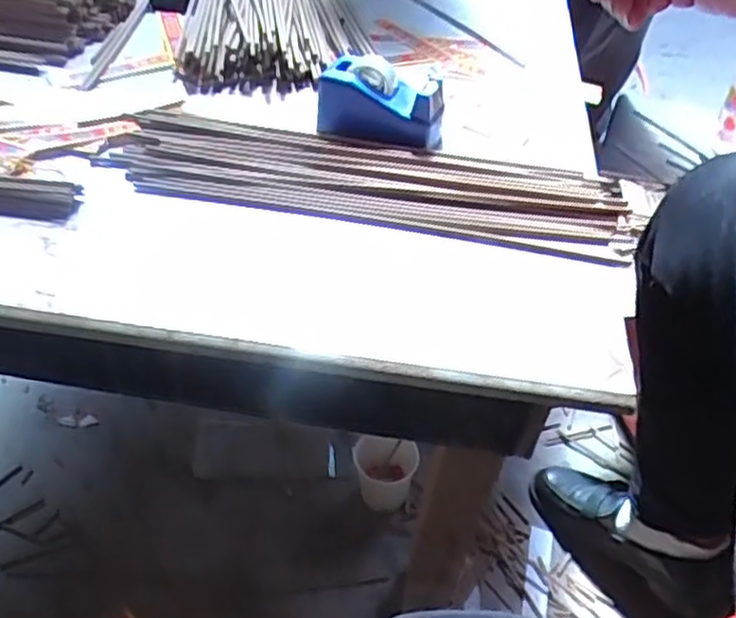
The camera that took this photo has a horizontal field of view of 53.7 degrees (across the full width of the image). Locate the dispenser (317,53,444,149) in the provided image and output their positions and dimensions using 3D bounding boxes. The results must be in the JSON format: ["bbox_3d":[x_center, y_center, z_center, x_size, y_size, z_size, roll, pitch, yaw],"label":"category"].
[{"bbox_3d":[0.011,-0.170,0.595,0.104,0.046,0.071,10,43,5],"label":"dispenser"}]

